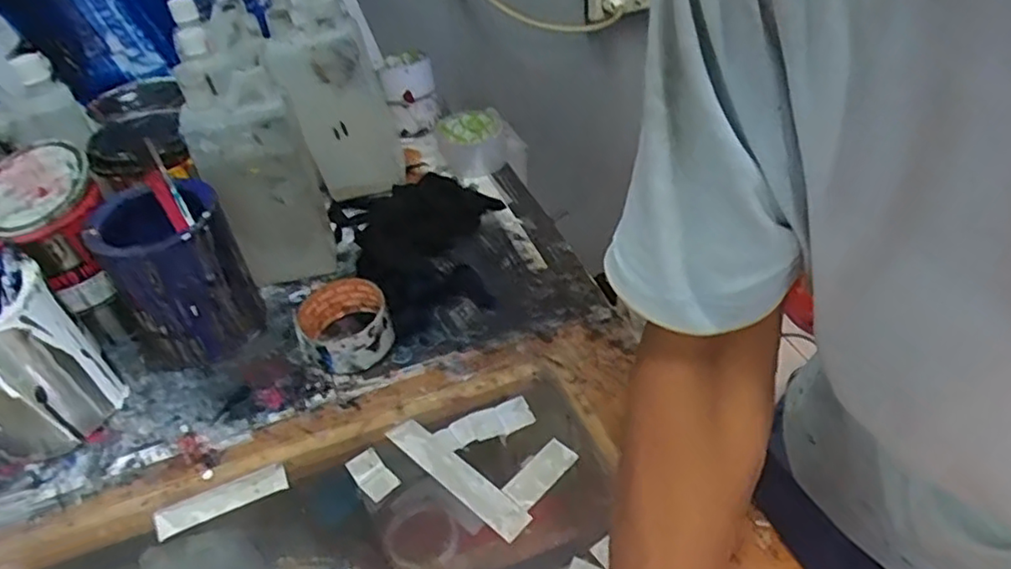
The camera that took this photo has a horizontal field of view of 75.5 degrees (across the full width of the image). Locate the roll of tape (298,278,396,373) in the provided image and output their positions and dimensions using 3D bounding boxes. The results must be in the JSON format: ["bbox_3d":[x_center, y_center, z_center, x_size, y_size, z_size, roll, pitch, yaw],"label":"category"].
[{"bbox_3d":[-0.149,0.040,0.614,0.080,0.050,0.080,-3,43,3],"label":"roll of tape"}]

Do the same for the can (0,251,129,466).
[{"bbox_3d":[-0.405,0.065,0.541,0.094,0.155,0.101,-3,43,3],"label":"can"}]

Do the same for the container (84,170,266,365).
[{"bbox_3d":[-0.302,-0.008,0.617,0.106,0.145,0.111,-29,47,-23],"label":"container"}]

